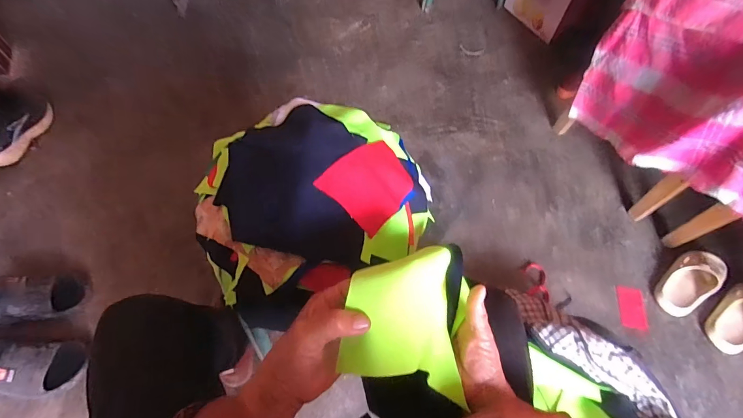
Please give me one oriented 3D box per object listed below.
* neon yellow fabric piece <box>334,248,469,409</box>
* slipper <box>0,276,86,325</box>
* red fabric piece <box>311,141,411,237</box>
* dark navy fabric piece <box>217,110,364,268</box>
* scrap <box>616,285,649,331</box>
[{"bbox_3d":[0.042,0.104,0.354,0.123,0.106,0.123,8,59,1],"label":"neon yellow fabric piece"},{"bbox_3d":[-0.789,0.206,0.798,0.262,0.064,0.100,-13,61,-11],"label":"slipper"},{"bbox_3d":[0.004,-0.037,0.467,0.094,0.025,0.132,46,56,-1],"label":"red fabric piece"},{"bbox_3d":[-0.092,-0.047,0.463,0.173,0.047,0.211,6,59,0],"label":"dark navy fabric piece"},{"bbox_3d":[0.652,0.247,0.911,0.057,0.008,0.102,2,66,12],"label":"scrap"}]

